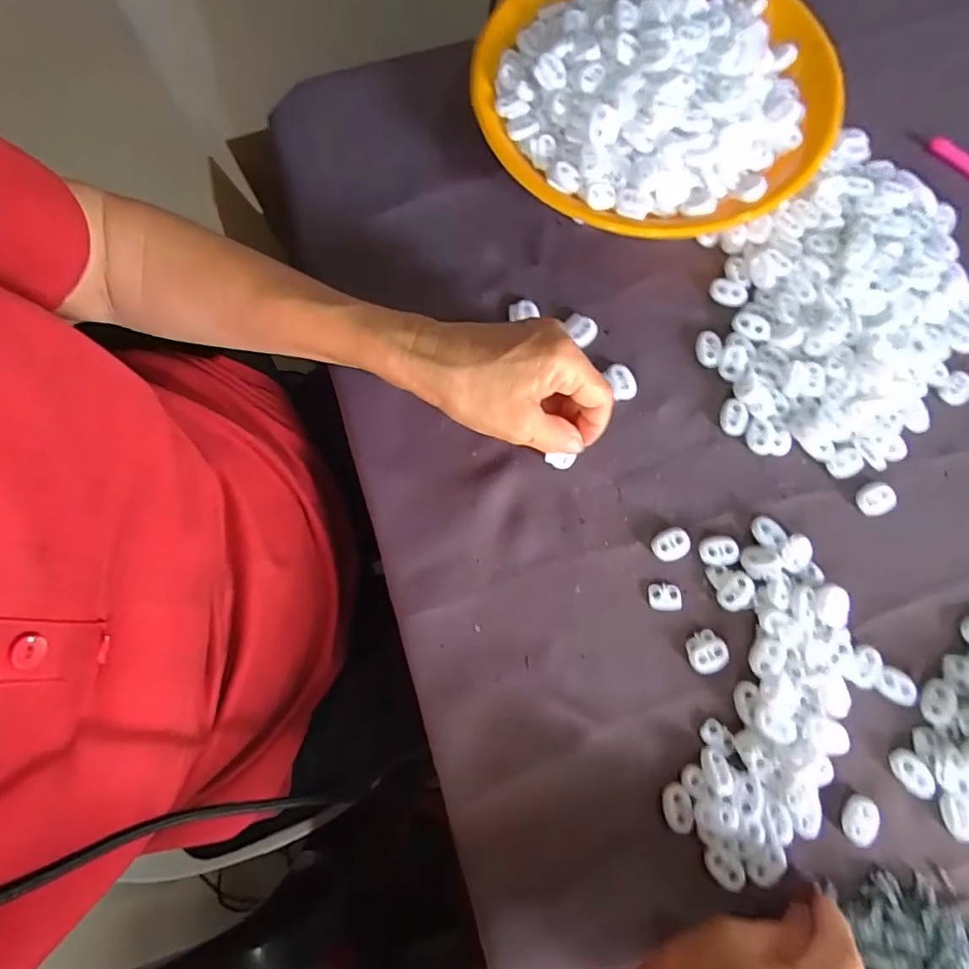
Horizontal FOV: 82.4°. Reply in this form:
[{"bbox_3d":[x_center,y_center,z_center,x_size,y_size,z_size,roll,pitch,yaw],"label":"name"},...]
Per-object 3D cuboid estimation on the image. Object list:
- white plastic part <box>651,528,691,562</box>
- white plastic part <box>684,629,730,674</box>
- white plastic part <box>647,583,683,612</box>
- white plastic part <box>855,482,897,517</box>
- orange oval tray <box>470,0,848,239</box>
[{"bbox_3d":[0.112,0.036,0.333,0.023,0.004,0.018,-22,76,-5],"label":"white plastic part"},{"bbox_3d":[0.128,0.097,0.318,0.022,0.005,0.023,0,75,1],"label":"white plastic part"},{"bbox_3d":[0.107,0.067,0.326,0.020,0.004,0.016,3,75,2],"label":"white plastic part"},{"bbox_3d":[0.239,0.009,0.338,0.023,0.006,0.020,-15,75,-3],"label":"white plastic part"},{"bbox_3d":[0.116,-0.271,0.379,0.236,0.057,0.241,38,79,10],"label":"orange oval tray"}]

